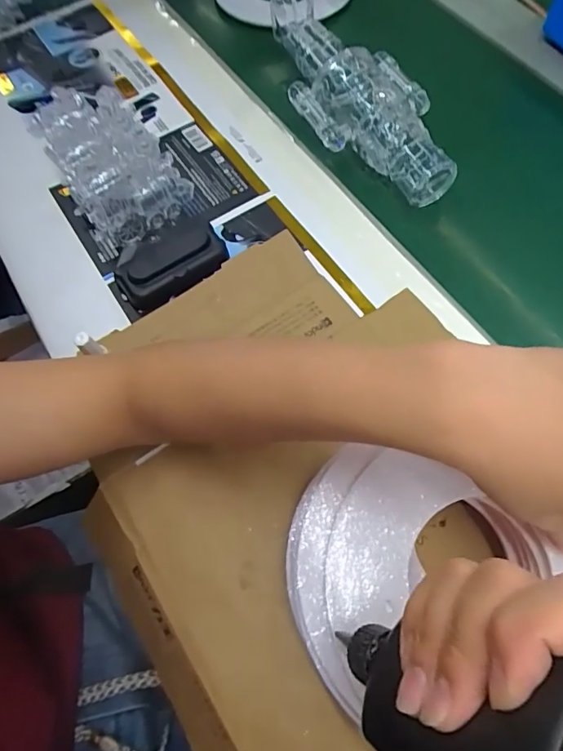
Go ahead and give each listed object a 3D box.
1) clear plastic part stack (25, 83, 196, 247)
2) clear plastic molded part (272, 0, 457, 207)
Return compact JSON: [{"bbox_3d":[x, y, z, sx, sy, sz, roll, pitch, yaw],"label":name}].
[{"bbox_3d":[-0.166,-0.208,0.469,0.103,0.098,0.117,-36,69,-13],"label":"clear plastic part stack"},{"bbox_3d":[0.080,-0.315,0.533,0.120,0.072,0.318,-30,67,-11],"label":"clear plastic molded part"}]

